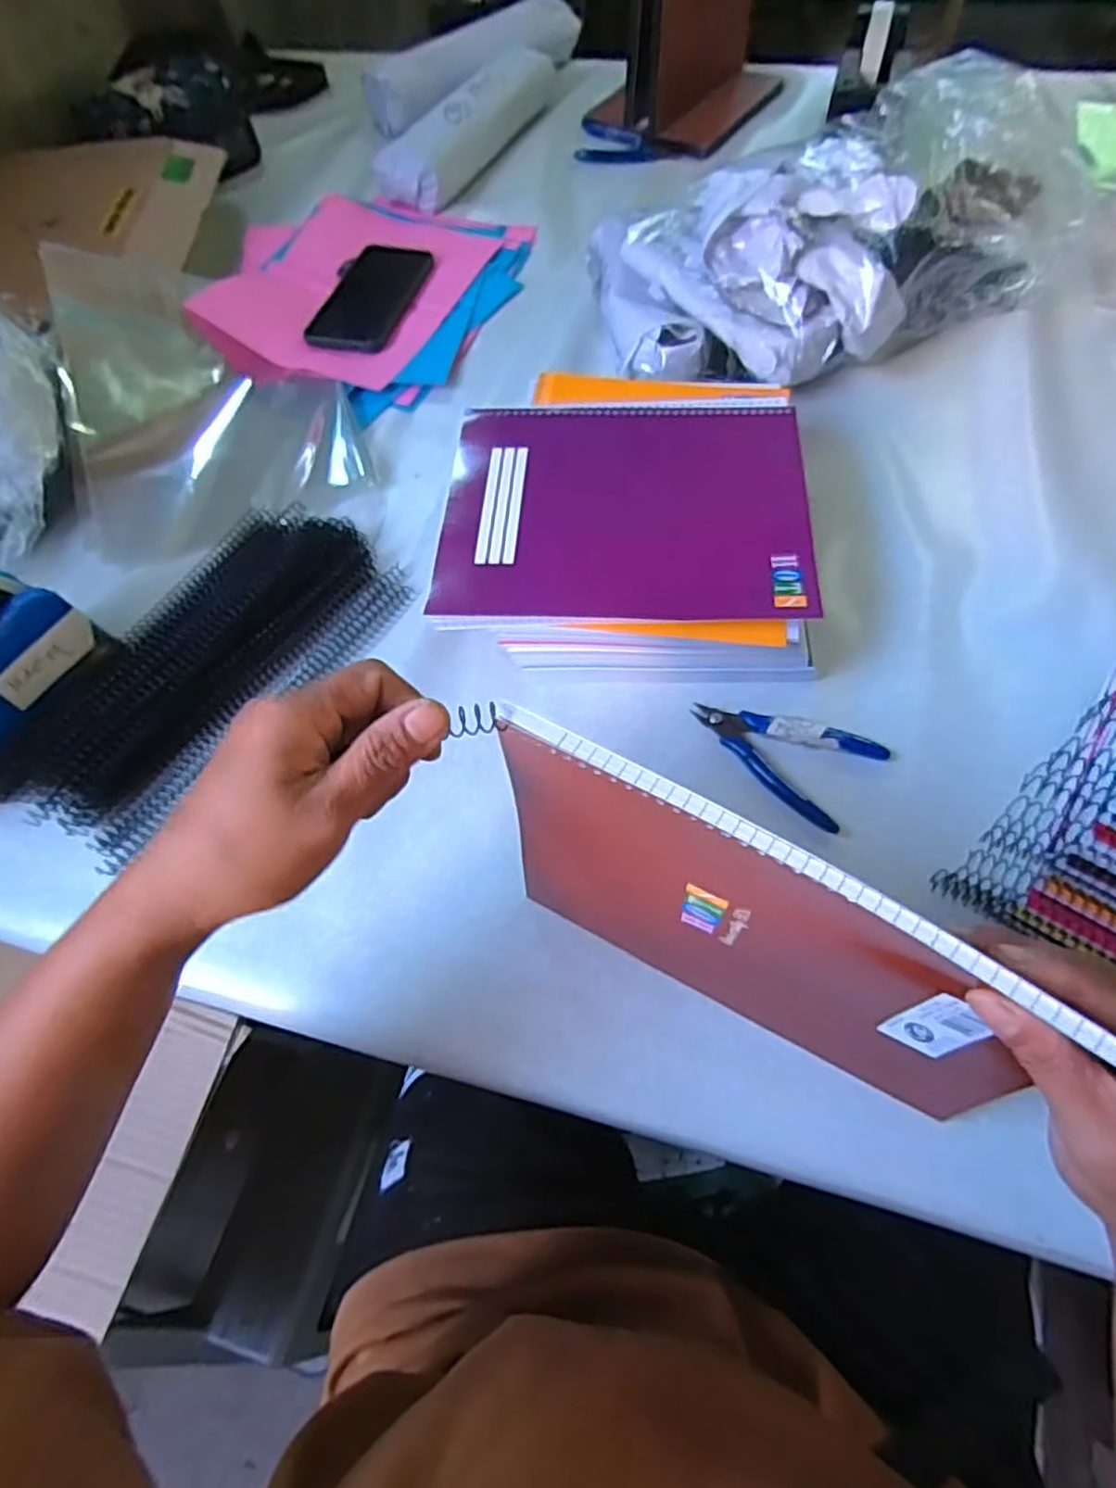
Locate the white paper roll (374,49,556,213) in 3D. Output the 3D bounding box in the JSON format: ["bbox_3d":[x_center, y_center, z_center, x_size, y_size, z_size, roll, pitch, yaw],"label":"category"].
[{"bbox_3d":[-0.107,-0.739,0.833,0.088,0.057,0.308,21,67,15],"label":"white paper roll"}]

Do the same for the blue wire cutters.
[{"bbox_3d":[0.145,0.003,0.459,0.116,0.009,0.066,28,69,18],"label":"blue wire cutters"}]

